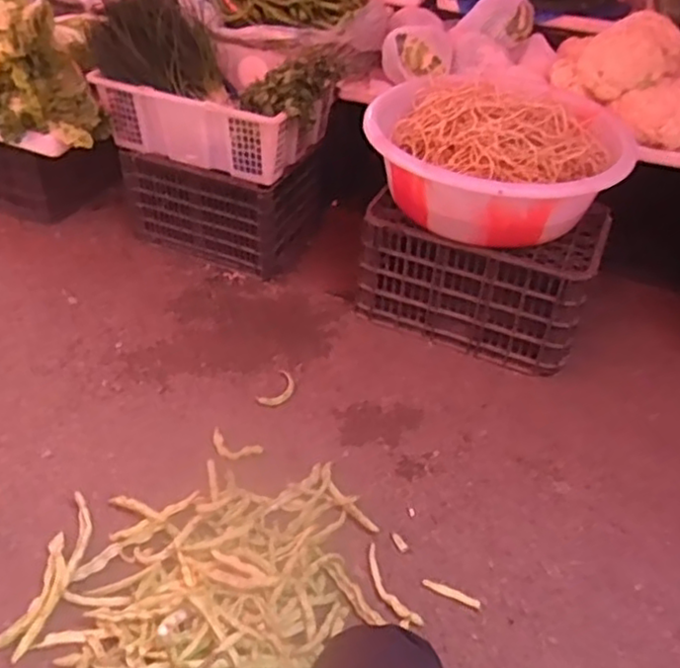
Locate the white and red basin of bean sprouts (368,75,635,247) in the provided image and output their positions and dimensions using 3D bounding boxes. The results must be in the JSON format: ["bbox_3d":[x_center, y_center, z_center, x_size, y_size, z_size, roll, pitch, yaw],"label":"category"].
[{"bbox_3d":[0.335,-0.363,1.405,0.547,0.175,0.436,-10,44,-16],"label":"white and red basin of bean sprouts"}]

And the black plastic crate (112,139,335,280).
[{"bbox_3d":[-0.257,-0.362,1.726,0.430,0.239,0.356,18,43,14],"label":"black plastic crate"}]

